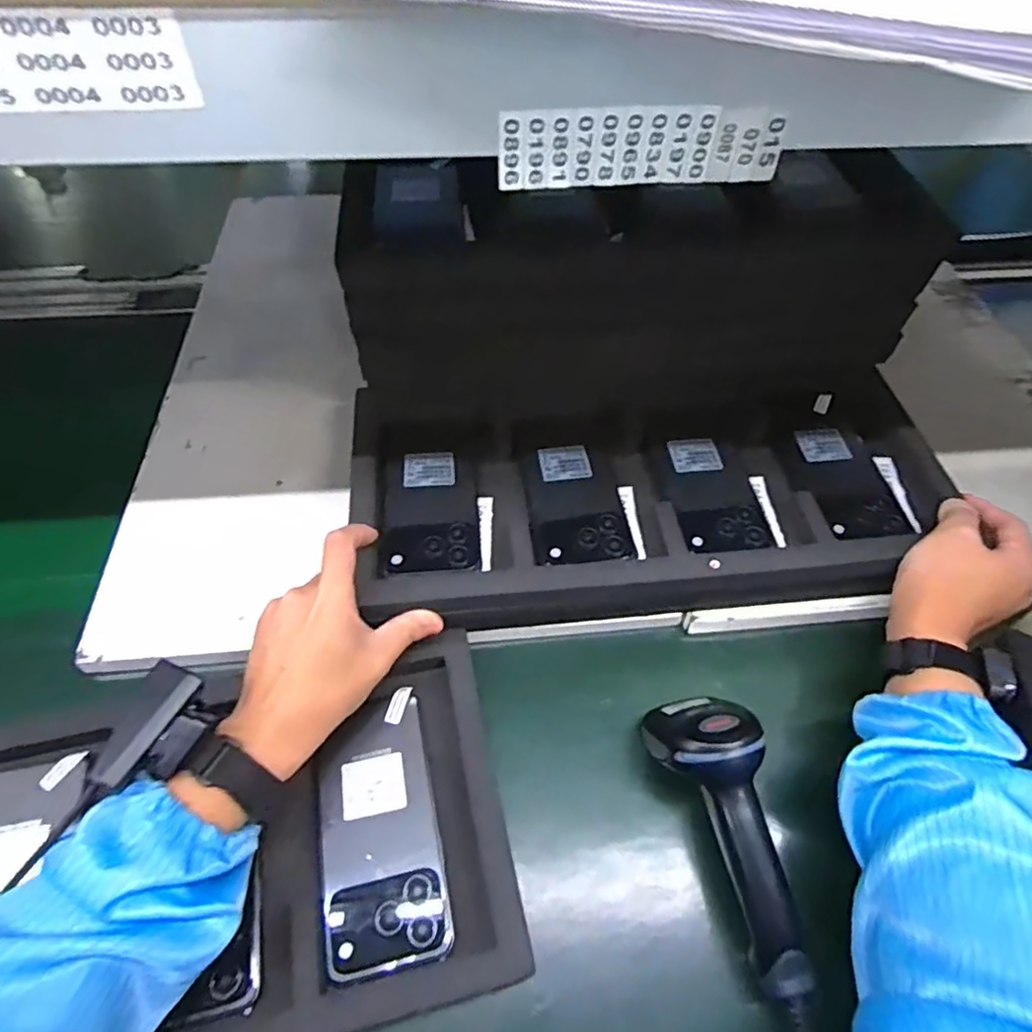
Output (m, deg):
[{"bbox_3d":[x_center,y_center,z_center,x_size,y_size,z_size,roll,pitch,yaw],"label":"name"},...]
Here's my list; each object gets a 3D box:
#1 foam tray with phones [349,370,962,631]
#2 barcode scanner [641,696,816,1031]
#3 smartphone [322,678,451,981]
[{"bbox_3d":[0.113,-0.010,0.515,0.477,0.062,0.203,-5,55,-6],"label":"foam tray with phones"},{"bbox_3d":[0.131,0.209,0.391,0.062,0.076,0.181,-3,55,-3],"label":"barcode scanner"},{"bbox_3d":[-0.090,0.201,0.403,0.073,0.012,0.159,-10,55,-8],"label":"smartphone"}]

